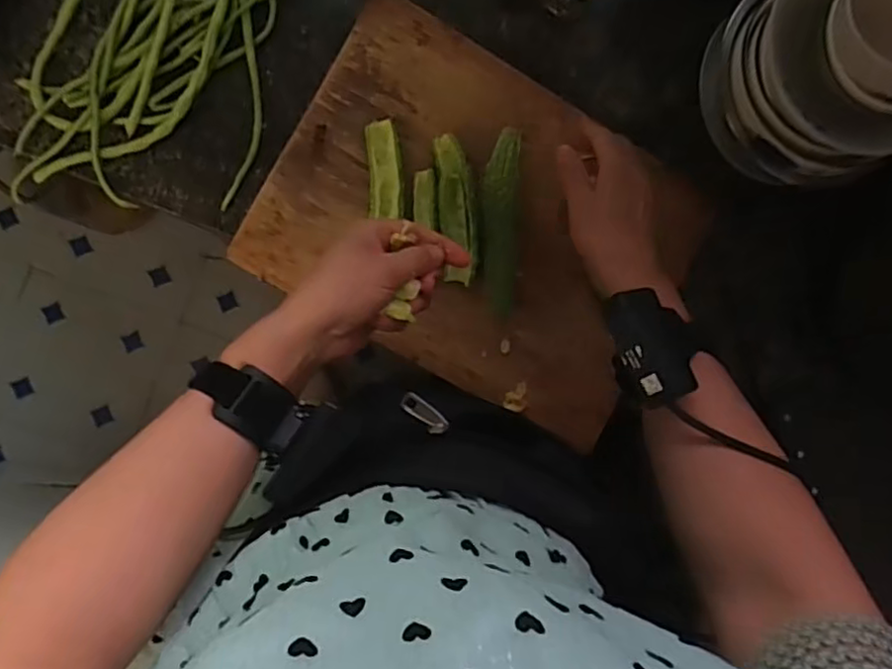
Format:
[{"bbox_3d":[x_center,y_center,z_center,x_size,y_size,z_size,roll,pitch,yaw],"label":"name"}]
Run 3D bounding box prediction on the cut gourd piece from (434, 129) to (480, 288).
[{"bbox_3d":[0.009,-0.110,0.557,0.033,0.023,0.127,-4,91,-9],"label":"cut gourd piece"}]

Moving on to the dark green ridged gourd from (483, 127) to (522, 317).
[{"bbox_3d":[0.050,-0.100,0.563,0.037,0.023,0.159,-1,91,-9],"label":"dark green ridged gourd"}]

